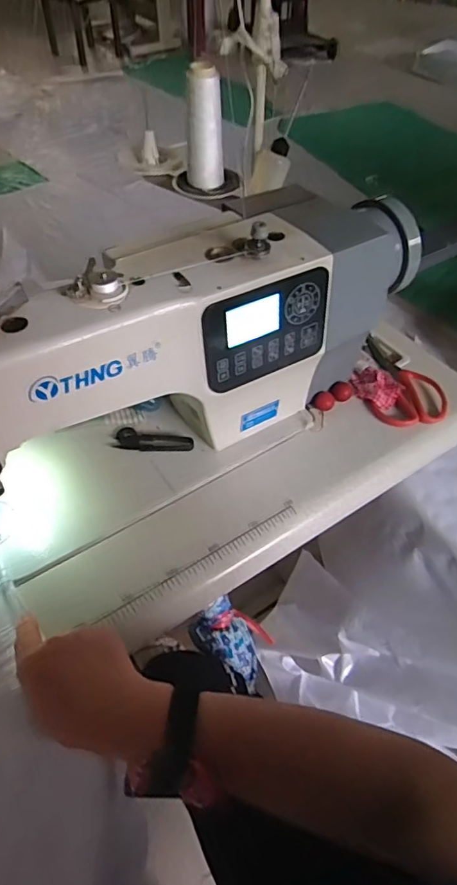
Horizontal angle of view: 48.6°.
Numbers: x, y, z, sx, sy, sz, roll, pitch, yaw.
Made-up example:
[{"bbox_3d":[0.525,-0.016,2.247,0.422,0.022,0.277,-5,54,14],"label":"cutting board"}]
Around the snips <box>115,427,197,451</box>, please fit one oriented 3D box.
[{"bbox_3d":[-0.092,-0.002,0.630,0.096,0.006,0.034,6,51,3],"label":"snips"}]

